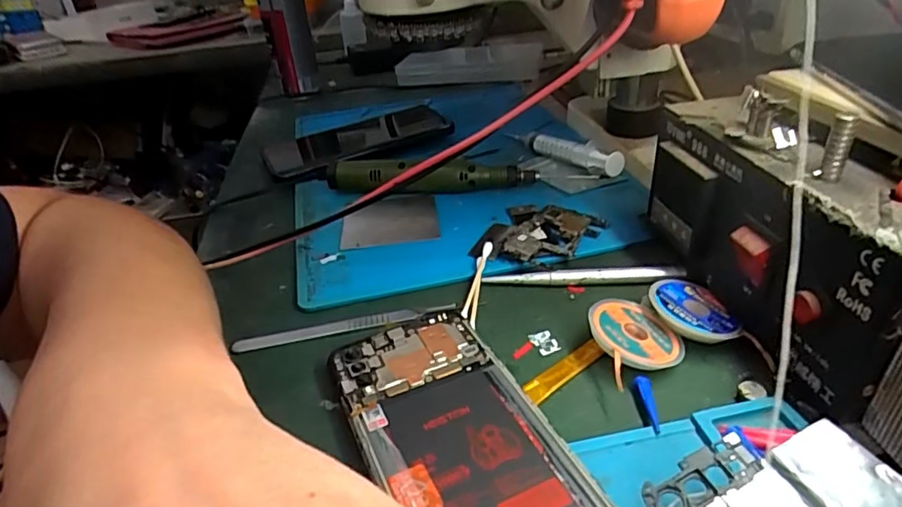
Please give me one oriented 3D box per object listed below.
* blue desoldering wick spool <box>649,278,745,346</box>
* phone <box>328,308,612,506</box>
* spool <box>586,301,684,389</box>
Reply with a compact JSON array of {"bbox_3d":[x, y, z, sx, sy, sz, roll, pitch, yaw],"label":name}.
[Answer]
[{"bbox_3d":[0.120,0.027,0.278,0.041,0.007,0.040,19,36,9],"label":"blue desoldering wick spool"},{"bbox_3d":[0.004,0.078,0.223,0.070,0.010,0.158,-18,34,-18],"label":"phone"},{"bbox_3d":[0.084,0.041,0.265,0.046,0.016,0.045,-4,32,3],"label":"spool"}]

